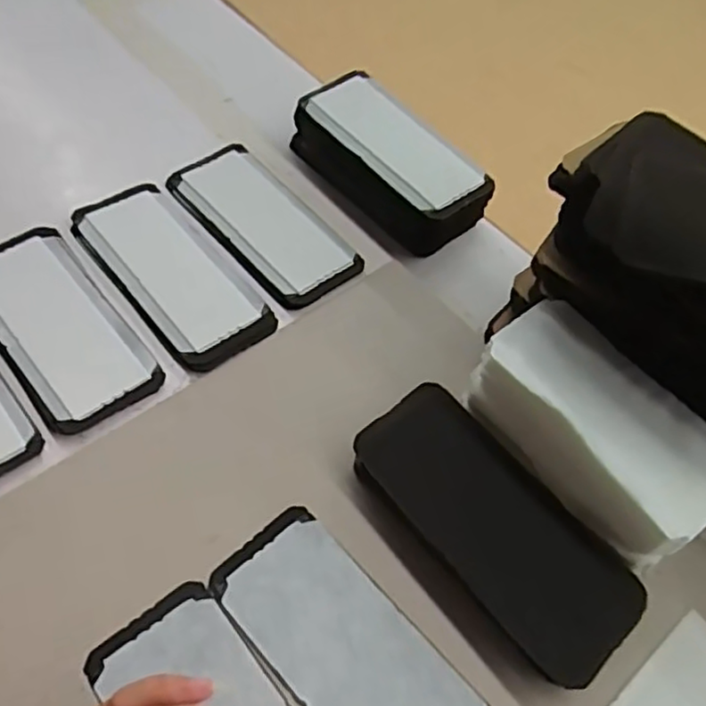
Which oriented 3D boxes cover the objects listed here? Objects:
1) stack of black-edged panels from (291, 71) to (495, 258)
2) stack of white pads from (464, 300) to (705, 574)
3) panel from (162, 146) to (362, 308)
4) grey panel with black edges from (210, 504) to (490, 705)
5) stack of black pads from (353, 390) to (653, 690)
[{"bbox_3d":[0.029,-0.157,0.536,0.081,0.054,0.163,-30,65,-21],"label":"stack of black-edged panels"},{"bbox_3d":[0.142,0.047,0.400,0.078,0.066,0.143,-36,67,-24],"label":"stack of white pads"},{"bbox_3d":[-0.068,-0.102,0.517,0.073,0.011,0.158,-36,67,-24],"label":"panel"},{"bbox_3d":[0.000,0.160,0.358,0.070,0.005,0.162,-37,67,-24],"label":"grey panel with black edges"},{"bbox_3d":[0.083,0.100,0.396,0.076,0.023,0.176,-36,67,-24],"label":"stack of black pads"}]

